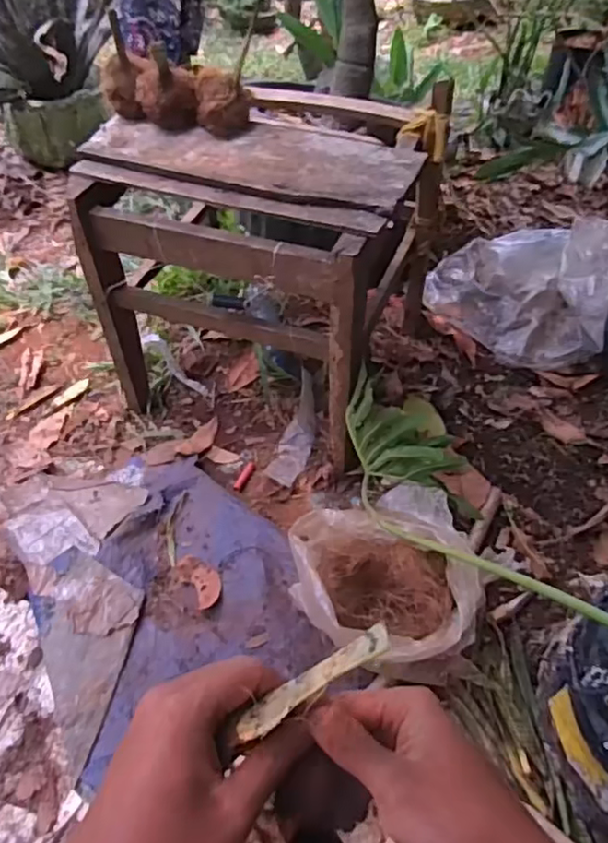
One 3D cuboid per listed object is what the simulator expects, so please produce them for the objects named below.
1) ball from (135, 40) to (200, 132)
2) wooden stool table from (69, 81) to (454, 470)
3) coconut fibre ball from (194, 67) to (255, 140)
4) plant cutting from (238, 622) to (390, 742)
[{"bbox_3d":[-0.196,-0.475,0.894,0.084,0.096,0.068,-9,49,-7],"label":"ball"},{"bbox_3d":[-0.060,-0.256,1.026,0.460,0.411,0.392,17,51,16],"label":"wooden stool table"},{"bbox_3d":[-0.111,-0.446,0.883,0.078,0.072,0.067,-5,49,-4],"label":"coconut fibre ball"},{"bbox_3d":[0.004,0.132,0.318,0.092,0.005,0.019,-37,27,9],"label":"plant cutting"}]

